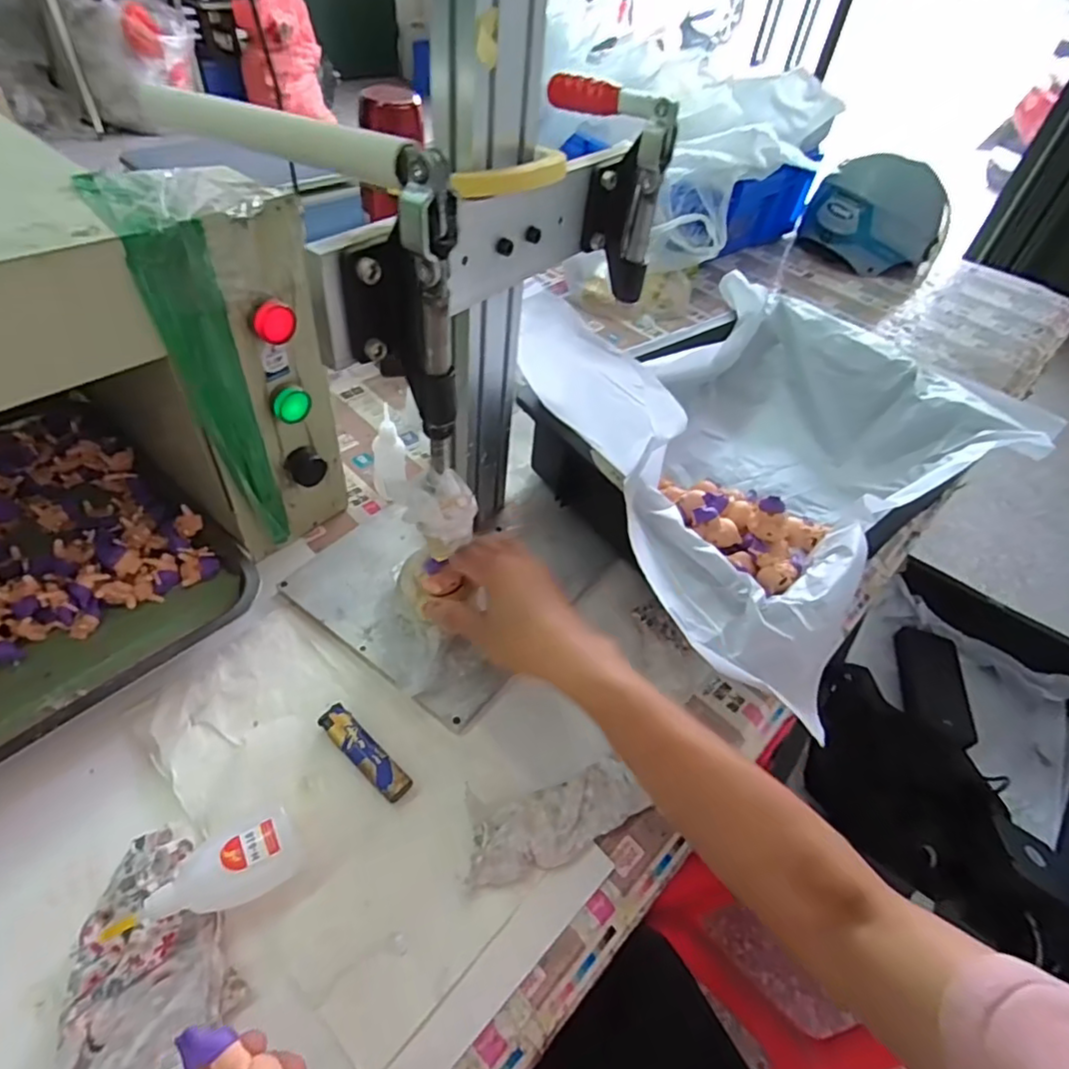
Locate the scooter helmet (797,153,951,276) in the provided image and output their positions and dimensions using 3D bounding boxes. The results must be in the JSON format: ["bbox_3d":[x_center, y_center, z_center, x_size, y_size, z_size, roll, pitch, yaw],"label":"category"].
[{"bbox_3d":[0.600,-0.554,1.057,0.230,0.157,0.190,25,49,20],"label":"scooter helmet"}]

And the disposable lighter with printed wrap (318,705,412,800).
[{"bbox_3d":[-0.120,0.152,0.421,0.081,0.015,0.020,37,51,22],"label":"disposable lighter with printed wrap"}]

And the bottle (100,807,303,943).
[{"bbox_3d":[-0.190,0.206,0.349,0.104,0.036,0.041,-22,55,-25],"label":"bottle"}]

